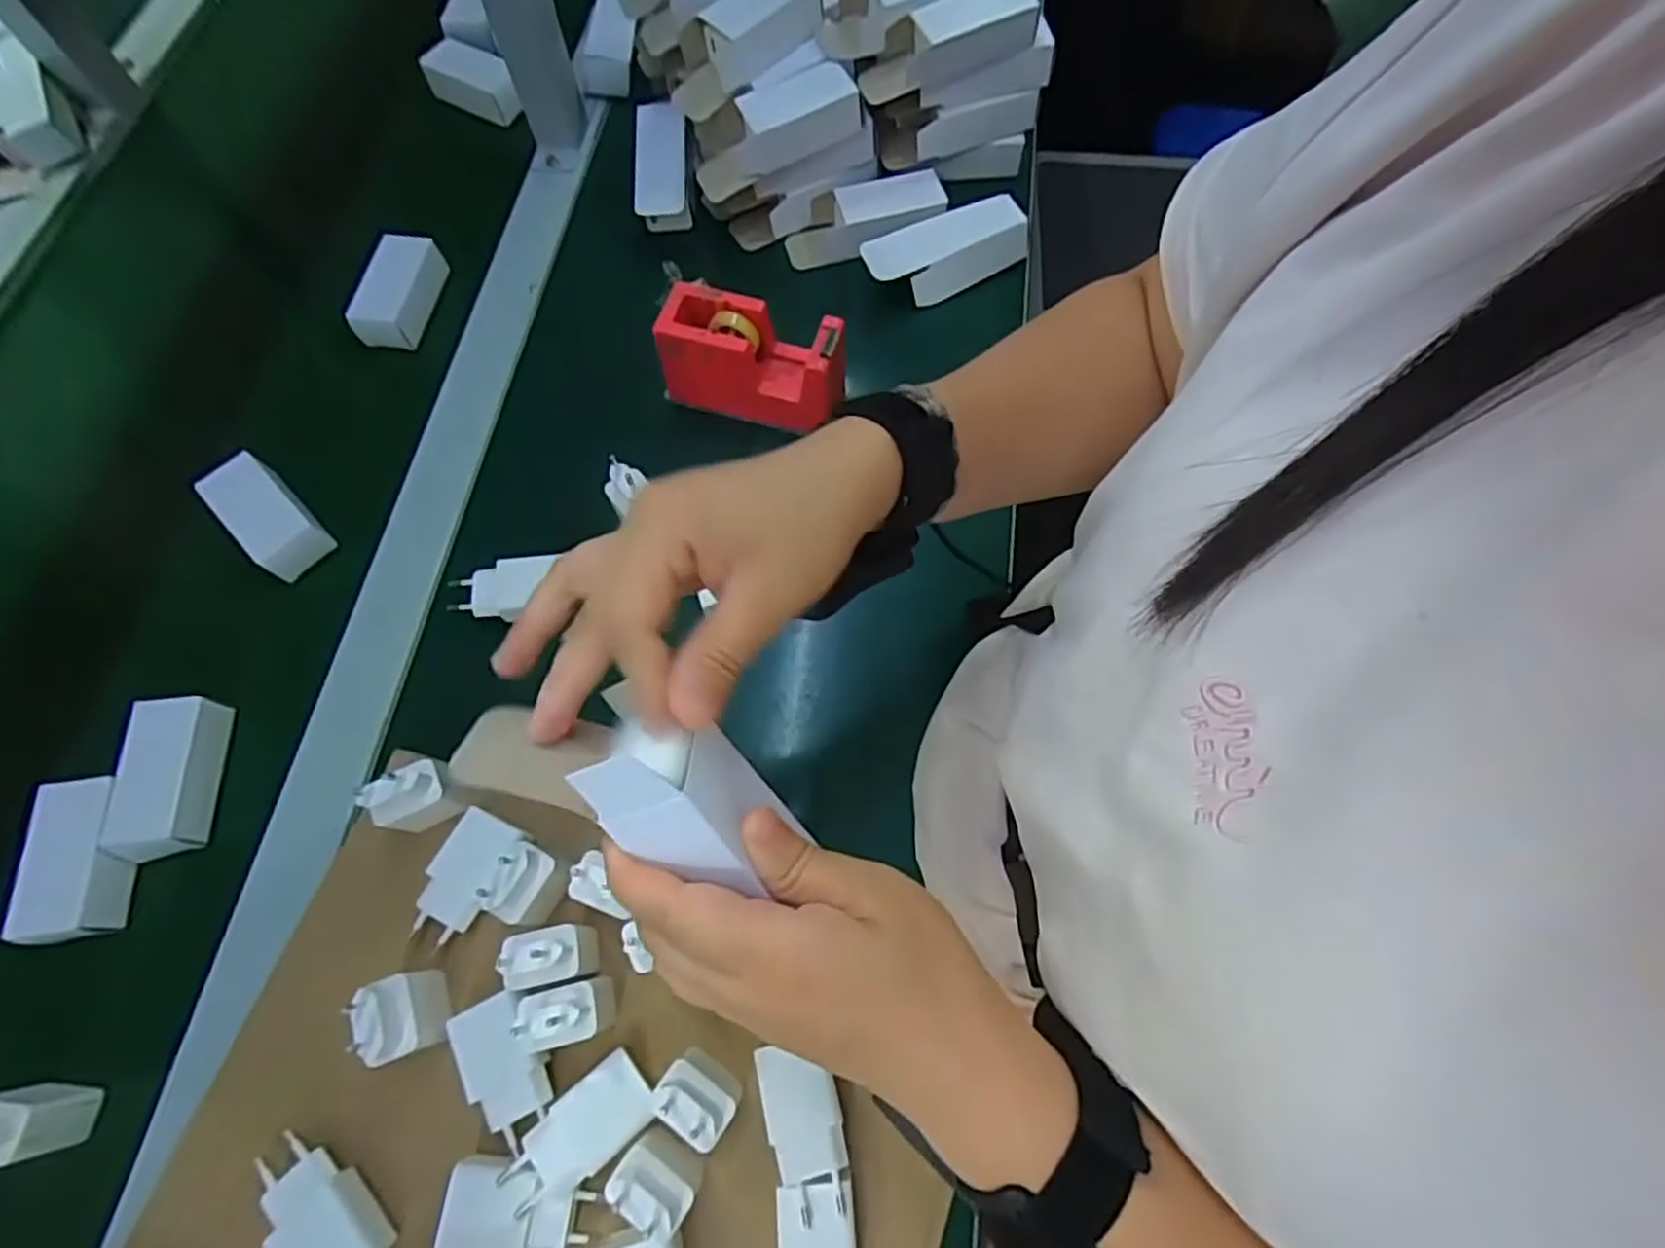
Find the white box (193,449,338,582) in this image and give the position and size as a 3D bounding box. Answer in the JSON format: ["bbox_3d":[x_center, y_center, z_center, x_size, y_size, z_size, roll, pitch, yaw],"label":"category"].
[{"bbox_3d":[-0.408,-0.079,0.541,0.097,0.028,0.045,42,74,14],"label":"white box"}]

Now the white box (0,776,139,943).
[{"bbox_3d":[-0.461,0.143,0.460,0.050,0.023,0.092,-8,69,-4],"label":"white box"}]

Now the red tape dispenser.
[{"bbox_3d":[-0.060,-0.194,0.557,0.135,0.070,0.053,17,69,6],"label":"red tape dispenser"}]

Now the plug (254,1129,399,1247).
[{"bbox_3d":[-0.264,0.301,0.387,0.039,0.026,0.079,-43,75,-15],"label":"plug"}]

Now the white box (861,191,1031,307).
[{"bbox_3d":[0.094,-0.310,0.625,0.133,0.034,0.054,-23,70,-9],"label":"white box"}]

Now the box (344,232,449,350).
[{"bbox_3d":[-0.358,-0.277,0.622,0.042,0.040,0.093,9,69,3],"label":"box"}]

